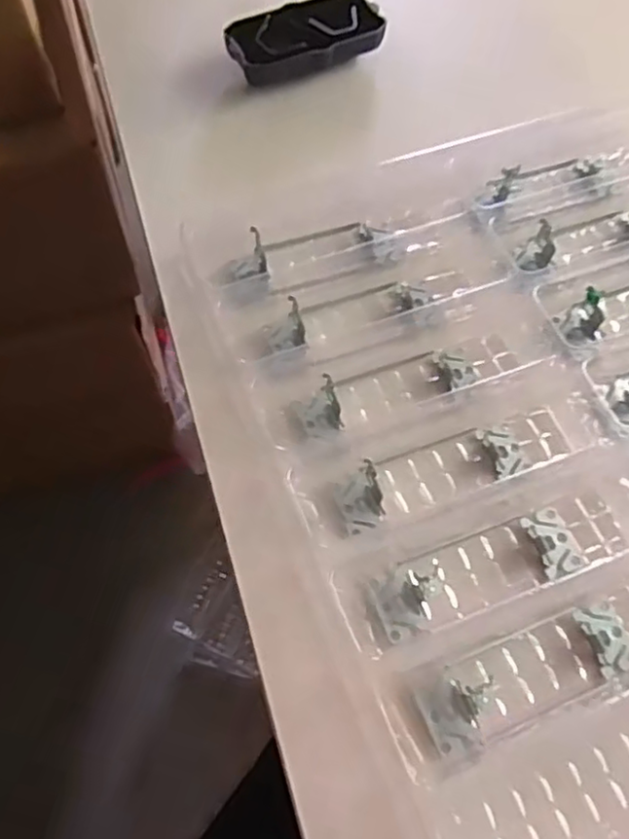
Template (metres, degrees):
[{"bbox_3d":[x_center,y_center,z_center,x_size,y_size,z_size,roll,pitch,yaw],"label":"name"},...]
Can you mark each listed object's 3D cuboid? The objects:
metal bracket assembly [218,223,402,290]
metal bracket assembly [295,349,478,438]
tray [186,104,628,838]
[{"bbox_3d":[-0.004,-0.104,0.394,0.109,0.019,0.035,-14,66,-8],"label":"metal bracket assembly"},{"bbox_3d":[0.040,-0.020,0.359,0.103,0.019,0.029,-21,67,-11],"label":"metal bracket assembly"},{"bbox_3d":[0.161,0.012,0.343,0.343,0.028,0.444,-19,67,-10],"label":"tray"}]

